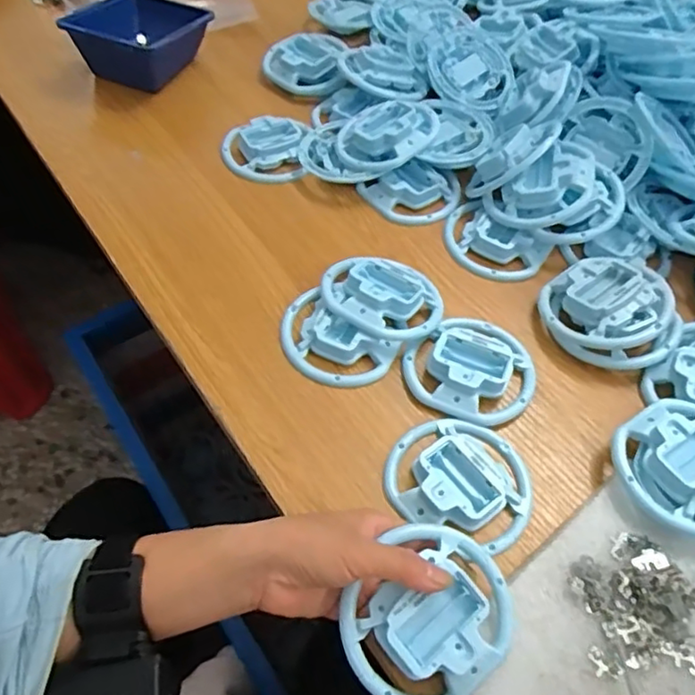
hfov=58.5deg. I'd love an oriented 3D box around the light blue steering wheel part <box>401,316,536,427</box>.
[{"bbox_3d":[0.101,0.016,0.494,0.100,0.026,0.093,1,55,-2],"label":"light blue steering wheel part"}]

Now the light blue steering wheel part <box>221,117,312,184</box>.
[{"bbox_3d":[-0.087,-0.206,0.645,0.086,0.027,0.073,2,55,-2],"label":"light blue steering wheel part"}]

